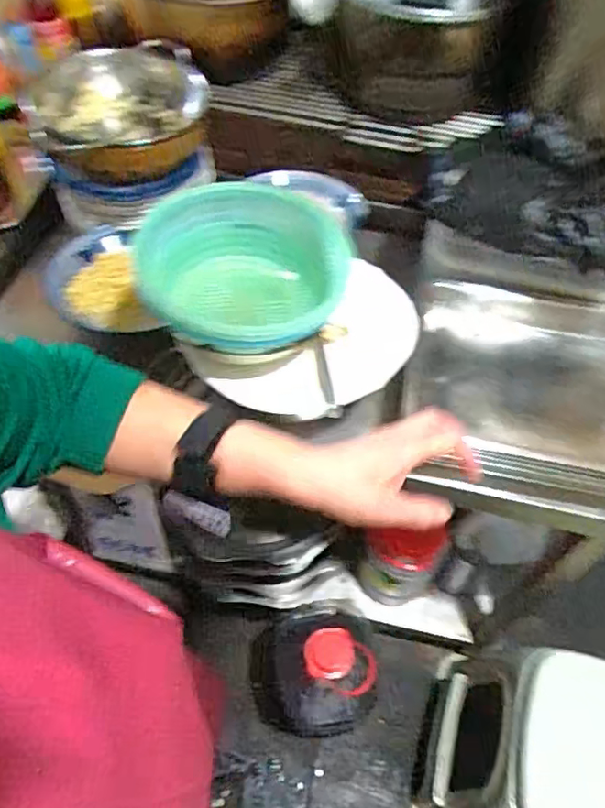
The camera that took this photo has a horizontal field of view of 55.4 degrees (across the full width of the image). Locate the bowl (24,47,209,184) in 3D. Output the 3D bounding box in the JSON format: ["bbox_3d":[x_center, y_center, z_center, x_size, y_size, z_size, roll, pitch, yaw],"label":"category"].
[{"bbox_3d":[-0.292,-0.477,0.947,0.261,0.096,0.285,2,56,-2],"label":"bowl"}]

